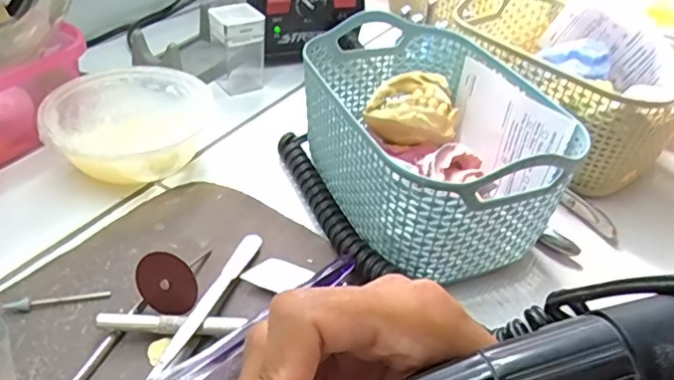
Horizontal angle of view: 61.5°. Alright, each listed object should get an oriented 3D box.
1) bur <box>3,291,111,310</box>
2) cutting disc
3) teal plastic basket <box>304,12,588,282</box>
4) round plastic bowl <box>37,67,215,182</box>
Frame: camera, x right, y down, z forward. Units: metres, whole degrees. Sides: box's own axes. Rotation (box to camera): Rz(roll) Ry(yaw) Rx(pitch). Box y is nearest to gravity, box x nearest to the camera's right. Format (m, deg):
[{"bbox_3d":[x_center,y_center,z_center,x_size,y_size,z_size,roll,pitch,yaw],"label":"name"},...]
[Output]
[{"bbox_3d":[-0.138,0.054,0.280,0.047,0.007,0.006,-7,41,-18],"label":"bur"},{"bbox_3d":[-0.084,0.046,0.279,0.033,0.030,0.004,47,11,1],"label":"cutting disc"},{"bbox_3d":[0.056,-0.028,0.350,0.121,0.083,0.170,-10,42,-21],"label":"teal plastic basket"},{"bbox_3d":[-0.134,-0.039,0.370,0.104,0.040,0.100,5,39,-4],"label":"round plastic bowl"}]

